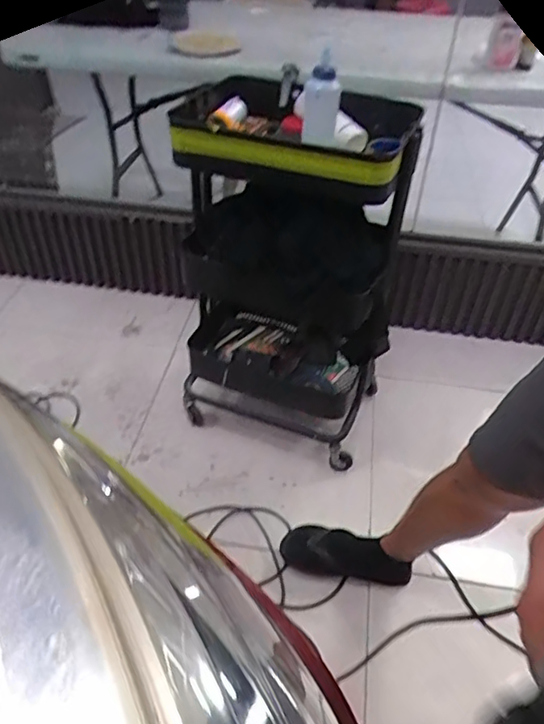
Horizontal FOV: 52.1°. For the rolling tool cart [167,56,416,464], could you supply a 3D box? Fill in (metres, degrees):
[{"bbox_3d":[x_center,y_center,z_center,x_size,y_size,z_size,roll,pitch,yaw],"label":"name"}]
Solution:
[{"bbox_3d":[0.030,-0.195,1.224,0.444,0.767,0.382,7,43,7],"label":"rolling tool cart"}]

